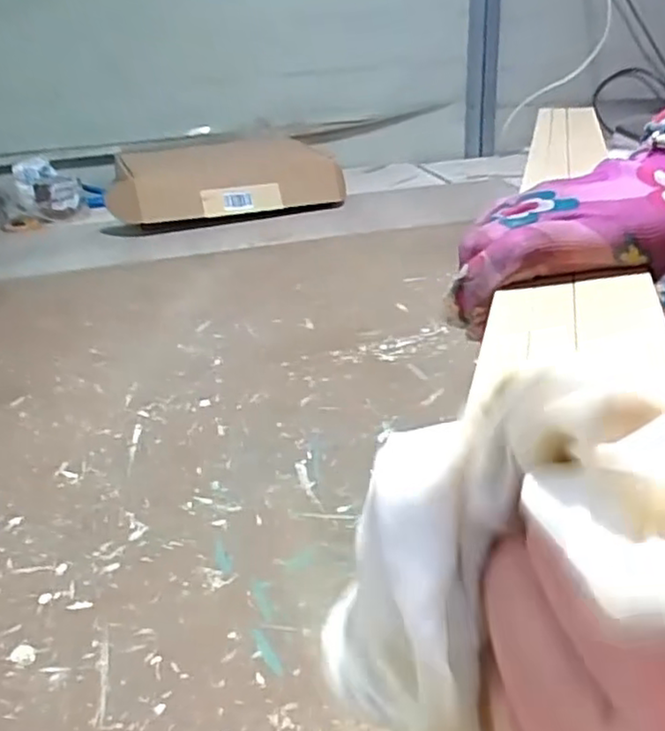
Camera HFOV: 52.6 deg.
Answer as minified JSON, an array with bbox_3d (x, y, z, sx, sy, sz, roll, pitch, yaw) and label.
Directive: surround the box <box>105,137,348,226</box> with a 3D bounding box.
[{"bbox_3d":[-0.221,-0.356,1.280,0.411,0.104,0.308,-12,28,-18],"label":"box"}]

